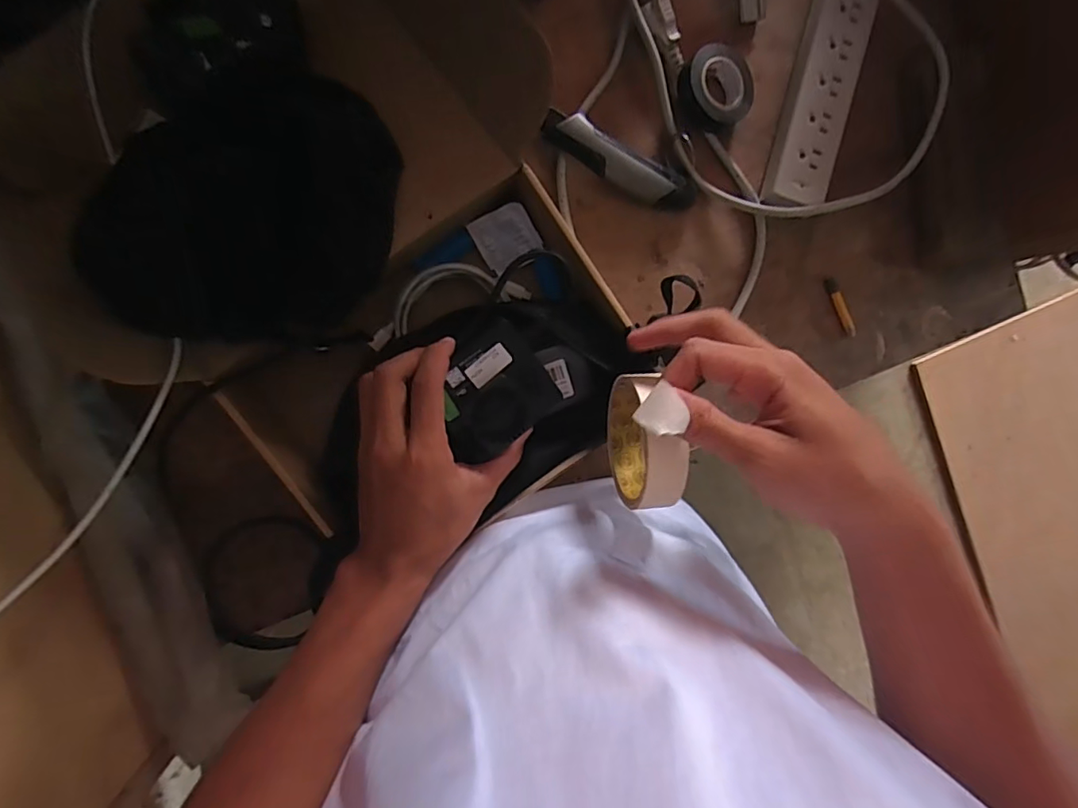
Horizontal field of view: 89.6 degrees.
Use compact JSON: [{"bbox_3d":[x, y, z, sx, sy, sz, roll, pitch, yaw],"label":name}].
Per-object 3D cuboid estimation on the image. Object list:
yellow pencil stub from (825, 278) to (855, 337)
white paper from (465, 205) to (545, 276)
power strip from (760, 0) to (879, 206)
[{"bbox_3d":[0.277,-0.089,0.498,0.010,0.006,0.058,-26,97,-6],"label":"yellow pencil stub"},{"bbox_3d":[-0.027,-0.134,0.434,0.048,0.004,0.044,-24,115,17],"label":"white paper"},{"bbox_3d":[0.247,-0.283,0.467,0.053,0.026,0.231,15,92,-9],"label":"power strip"}]

